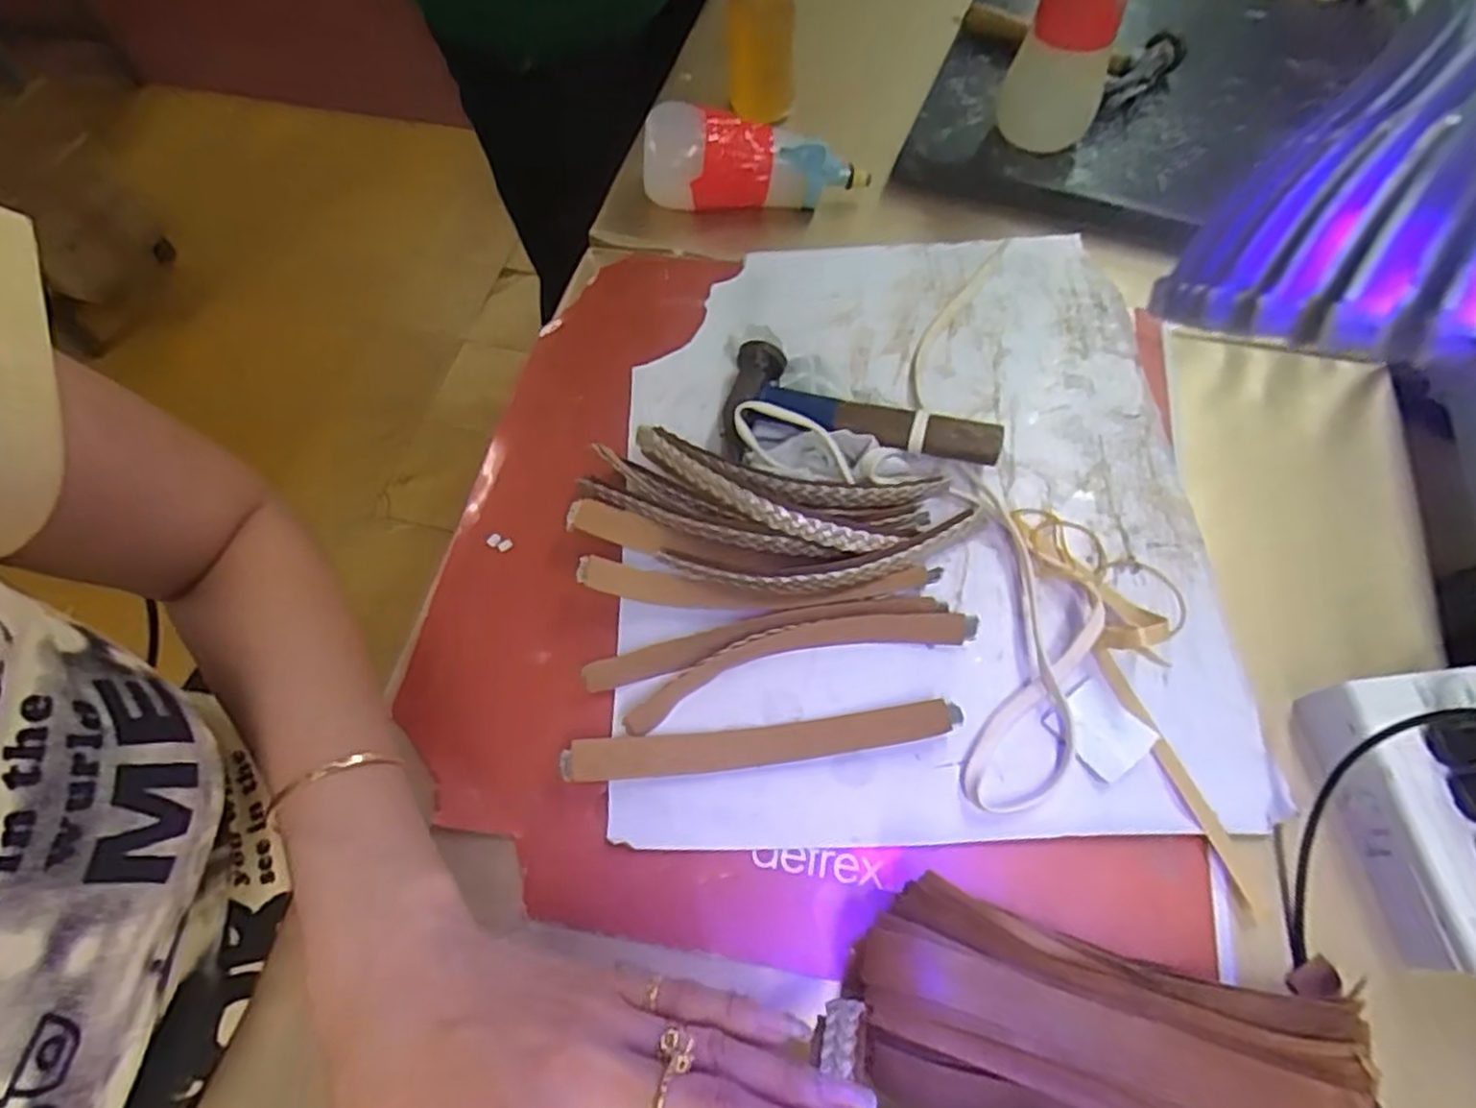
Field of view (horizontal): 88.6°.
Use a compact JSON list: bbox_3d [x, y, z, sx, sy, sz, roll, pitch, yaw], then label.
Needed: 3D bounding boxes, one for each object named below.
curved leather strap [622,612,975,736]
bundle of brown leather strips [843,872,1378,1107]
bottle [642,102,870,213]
[{"bbox_3d":[0.031,0.054,0.386,0.181,0.017,0.029,-15,63,-5],"label":"curved leather strap"},{"bbox_3d":[0.139,0.194,0.294,0.195,0.045,0.100,12,64,8],"label":"bundle of brown leather strips"},{"bbox_3d":[0.011,-0.280,0.535,0.156,0.058,0.058,4,63,4],"label":"bottle"}]

